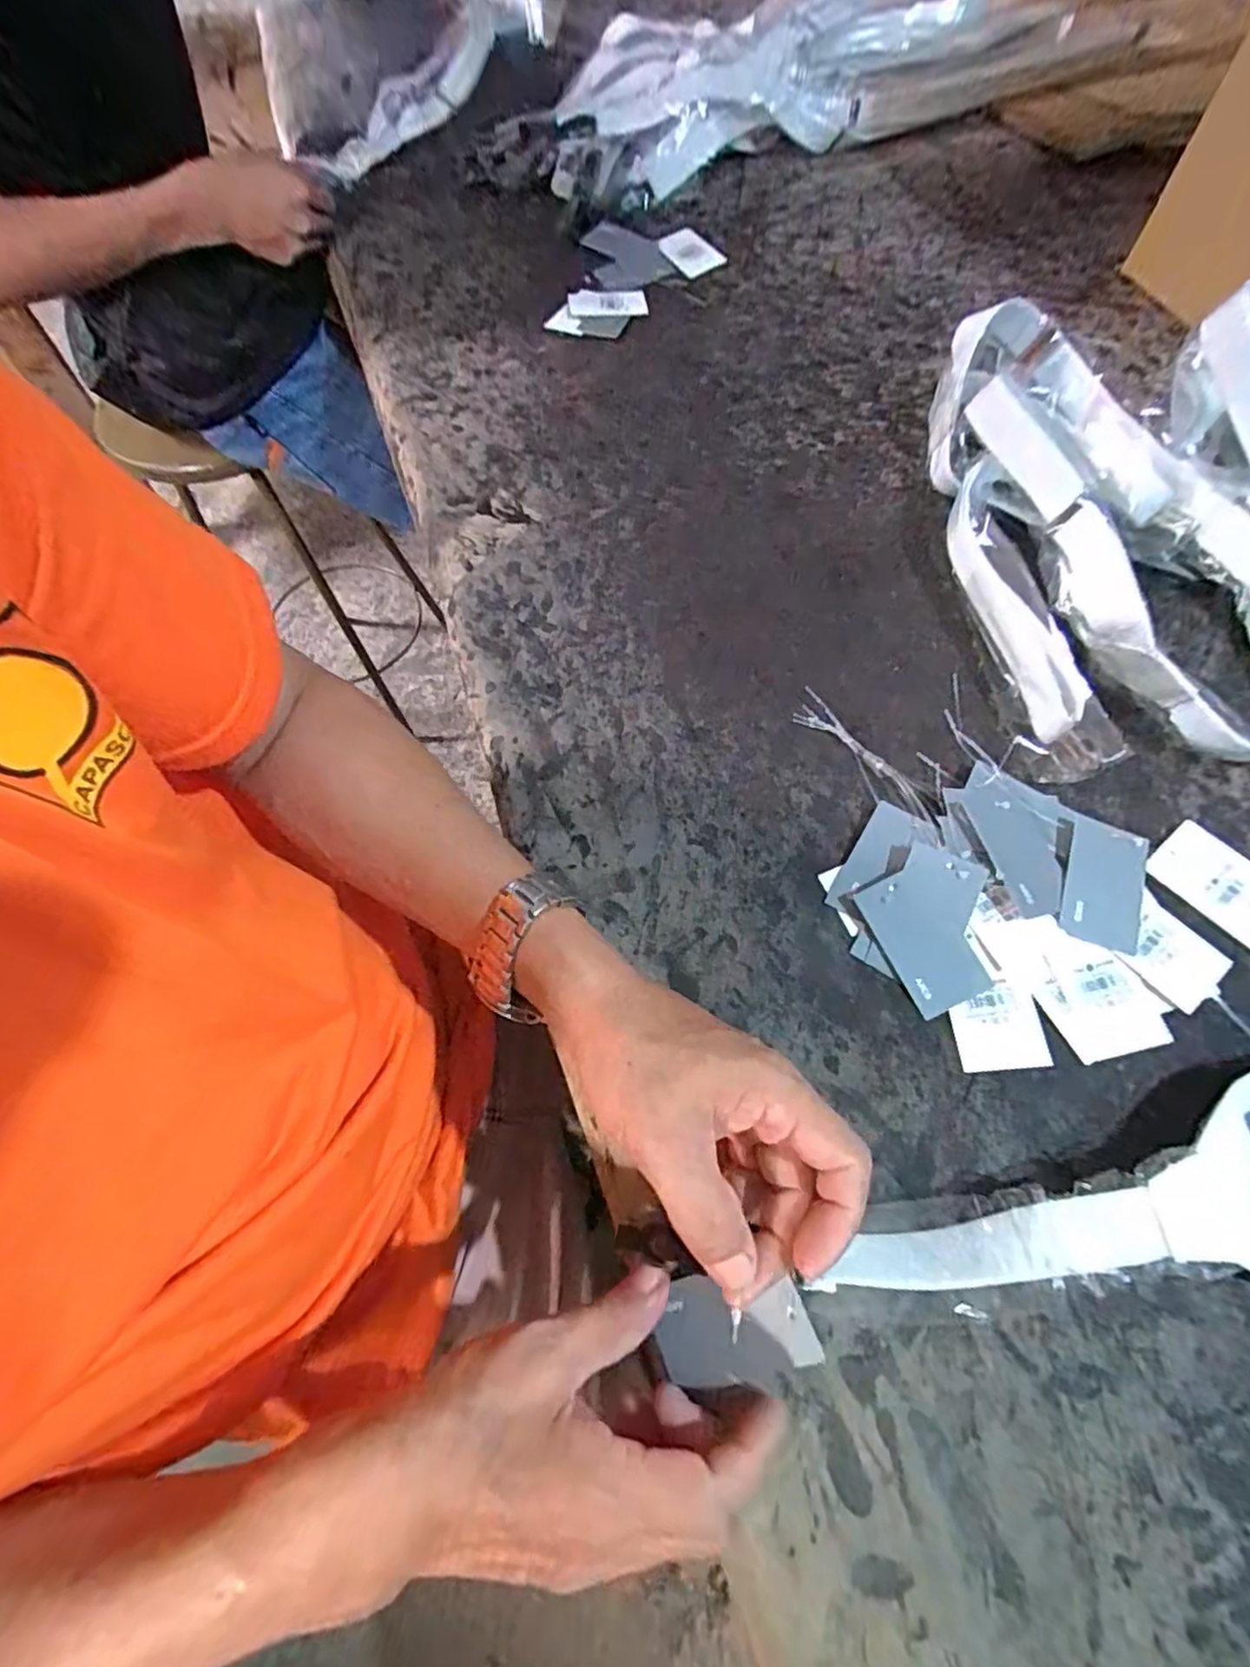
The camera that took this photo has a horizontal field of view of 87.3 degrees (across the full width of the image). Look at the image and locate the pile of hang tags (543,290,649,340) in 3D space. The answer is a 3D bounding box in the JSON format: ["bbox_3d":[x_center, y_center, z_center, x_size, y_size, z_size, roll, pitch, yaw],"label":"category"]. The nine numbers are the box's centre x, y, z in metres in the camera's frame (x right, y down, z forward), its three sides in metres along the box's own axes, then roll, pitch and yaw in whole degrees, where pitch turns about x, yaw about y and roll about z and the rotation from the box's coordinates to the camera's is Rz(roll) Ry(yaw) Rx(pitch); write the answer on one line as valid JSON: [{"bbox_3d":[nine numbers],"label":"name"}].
[{"bbox_3d":[-0.025,-0.477,0.602,0.076,0.011,0.067,19,66,11],"label":"pile of hang tags"}]

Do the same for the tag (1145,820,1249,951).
[{"bbox_3d":[0.323,0.029,0.351,0.044,0.004,0.070,-40,64,-7],"label":"tag"}]

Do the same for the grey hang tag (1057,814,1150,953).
[{"bbox_3d":[0.258,0.027,0.353,0.039,0.004,0.071,22,68,10],"label":"grey hang tag"}]

